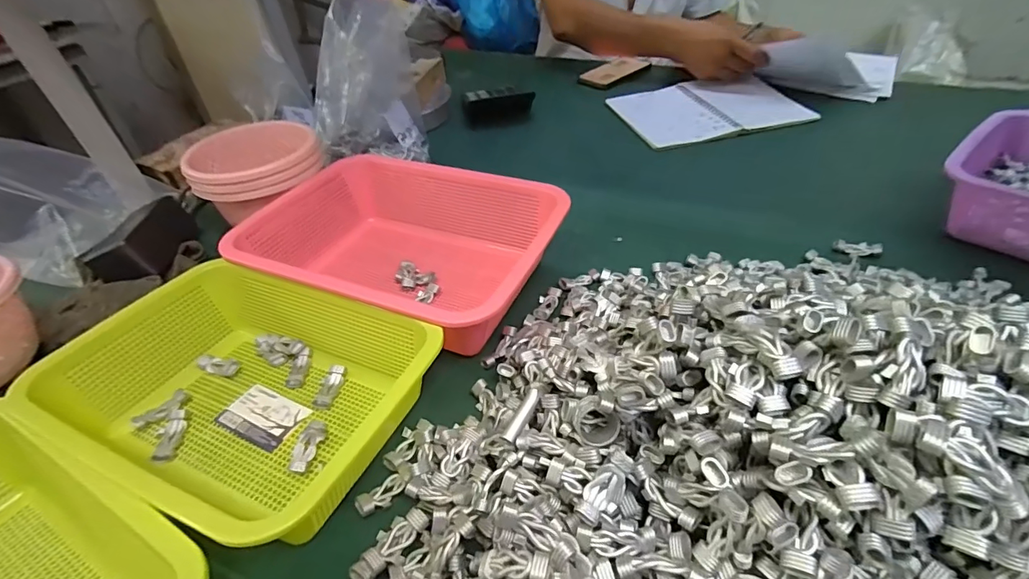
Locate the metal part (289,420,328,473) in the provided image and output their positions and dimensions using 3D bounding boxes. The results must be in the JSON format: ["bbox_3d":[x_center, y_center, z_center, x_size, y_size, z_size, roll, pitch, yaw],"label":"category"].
[{"bbox_3d":[-0.156,0.118,0.365,0.017,0.010,0.046,-2,39,-1],"label":"metal part"}]

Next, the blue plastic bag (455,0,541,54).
[{"bbox_3d":[-0.065,-0.936,1.555,0.236,0.228,0.279,-26,45,-21],"label":"blue plastic bag"}]

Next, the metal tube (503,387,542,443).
[{"bbox_3d":[0.006,0.087,0.330,0.010,0.006,0.042,19,56,23],"label":"metal tube"}]

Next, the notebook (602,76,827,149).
[{"bbox_3d":[0.320,-0.304,0.799,0.267,0.013,0.193,-14,46,-4],"label":"notebook"}]

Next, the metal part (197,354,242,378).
[{"bbox_3d":[-0.267,0.069,0.431,0.038,0.008,0.016,7,40,10],"label":"metal part"}]

